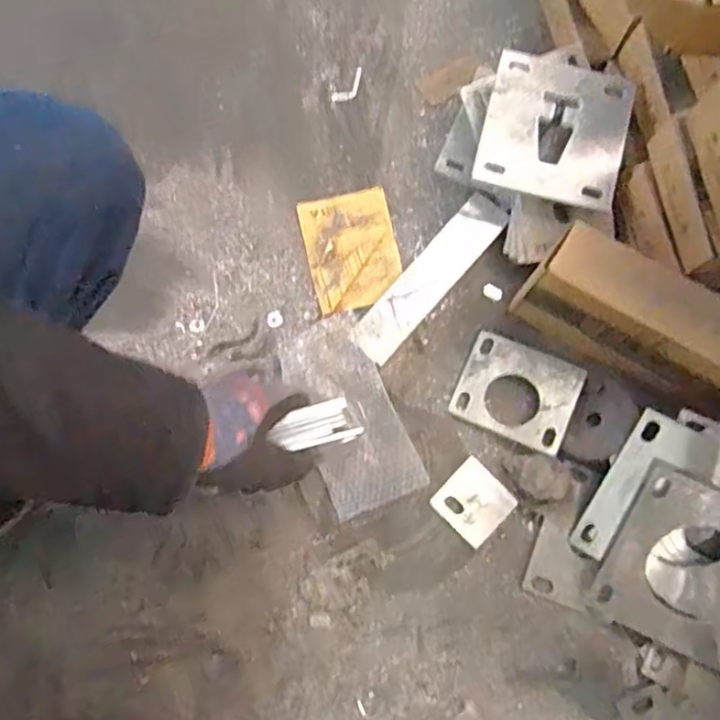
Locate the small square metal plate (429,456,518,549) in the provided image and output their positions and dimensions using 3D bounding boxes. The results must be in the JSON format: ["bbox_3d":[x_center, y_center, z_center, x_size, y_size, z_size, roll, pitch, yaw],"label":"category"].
[{"bbox_3d":[0.120,0.151,0.665,0.070,0.004,0.070,44,82,8],"label":"small square metal plate"}]

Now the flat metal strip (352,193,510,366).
[{"bbox_3d":[0.079,-0.092,0.691,0.051,0.011,0.222,43,78,-4],"label":"flat metal strip"}]

